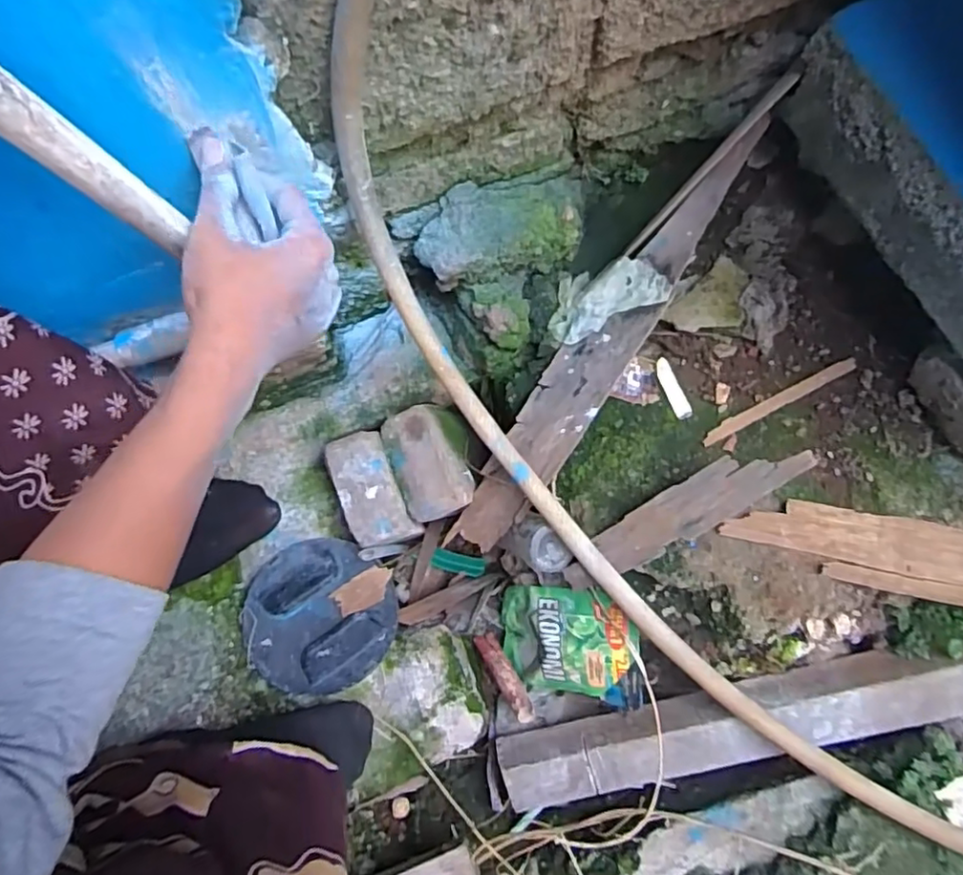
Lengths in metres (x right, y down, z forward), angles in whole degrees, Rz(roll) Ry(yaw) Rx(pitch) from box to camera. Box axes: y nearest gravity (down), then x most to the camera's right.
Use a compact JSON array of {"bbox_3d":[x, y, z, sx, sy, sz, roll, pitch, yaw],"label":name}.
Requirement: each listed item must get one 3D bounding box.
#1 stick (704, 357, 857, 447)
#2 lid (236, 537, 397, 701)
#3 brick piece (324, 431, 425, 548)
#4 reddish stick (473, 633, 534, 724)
[{"bbox_3d":[0.272,-0.034,0.559,0.154,0.007,0.014,-27,80,-4],"label":"stick"},{"bbox_3d":[-0.152,0.168,0.580,0.134,0.028,0.135,0,80,1],"label":"lid"},{"bbox_3d":[-0.106,0.052,0.591,0.056,0.036,0.112,-26,80,-4],"label":"brick piece"},{"bbox_3d":[0.022,0.237,0.617,0.022,0.021,0.098,-34,43,-5],"label":"reddish stick"}]

